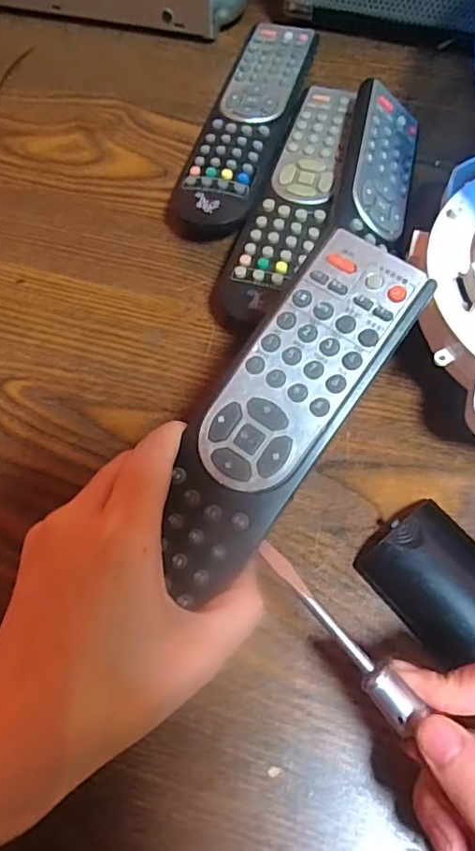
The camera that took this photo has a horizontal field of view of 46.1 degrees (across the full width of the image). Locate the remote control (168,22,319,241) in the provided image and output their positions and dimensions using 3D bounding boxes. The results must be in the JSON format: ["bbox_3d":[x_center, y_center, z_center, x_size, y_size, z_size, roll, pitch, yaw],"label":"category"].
[{"bbox_3d":[0.009,-0.197,0.362,0.051,0.027,0.188,16,68,8],"label":"remote control"}]

